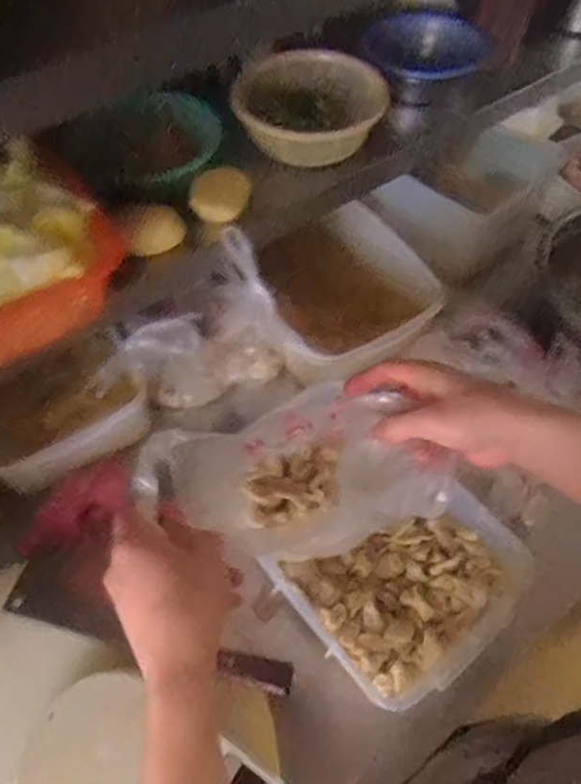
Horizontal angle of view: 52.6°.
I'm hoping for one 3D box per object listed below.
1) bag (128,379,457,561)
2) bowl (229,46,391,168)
[{"bbox_3d":[-0.001,0.070,0.460,0.211,0.118,0.113,-7,56,-4],"label":"bag"},{"bbox_3d":[0.028,-0.336,0.705,0.170,0.077,0.138,20,58,14],"label":"bowl"}]

